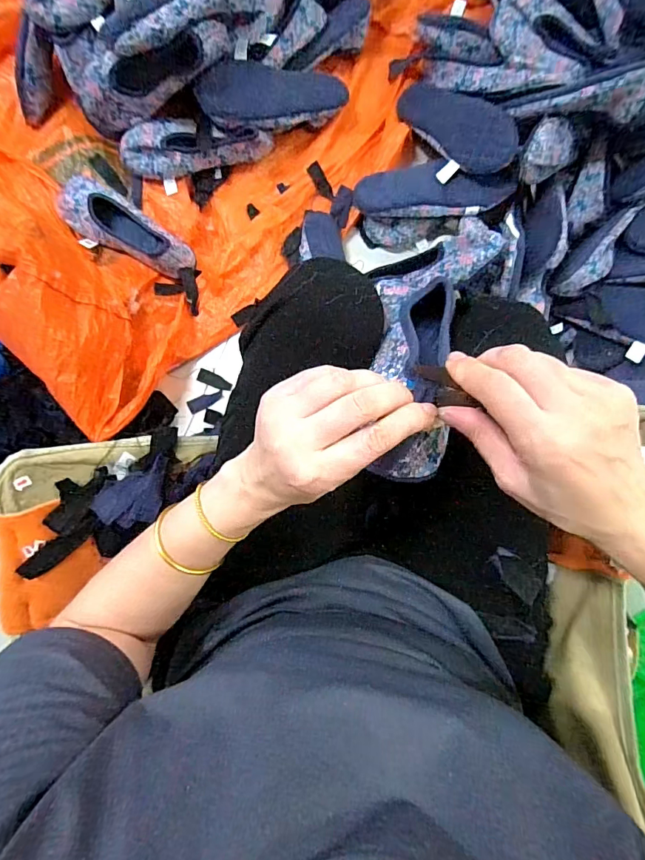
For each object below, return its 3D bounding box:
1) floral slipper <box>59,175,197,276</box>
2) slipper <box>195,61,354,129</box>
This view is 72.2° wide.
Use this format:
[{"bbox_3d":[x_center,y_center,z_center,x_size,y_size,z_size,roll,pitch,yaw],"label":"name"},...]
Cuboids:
[{"bbox_3d":[-0.341,-0.351,0.766,0.240,0.069,0.087,29,89,1],"label":"floral slipper"},{"bbox_3d":[-0.088,-0.574,0.778,0.256,0.060,0.094,-14,102,-17],"label":"slipper"}]

